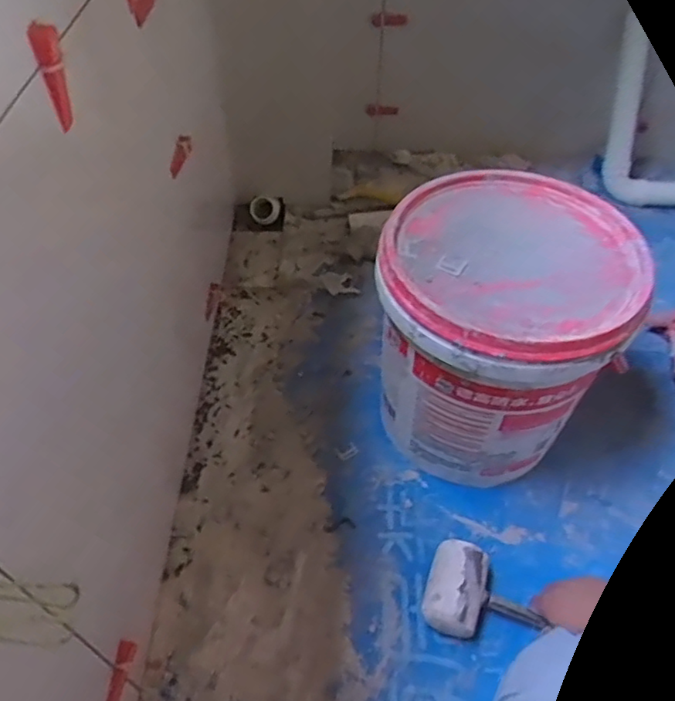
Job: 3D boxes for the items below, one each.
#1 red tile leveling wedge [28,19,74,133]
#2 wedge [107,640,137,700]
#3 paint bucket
[{"bbox_3d":[-0.218,-0.210,0.466,0.020,0.083,0.017,-17,52,-14],"label":"red tile leveling wedge"},{"bbox_3d":[-0.228,0.347,0.624,0.016,0.017,0.077,4,50,2],"label":"wedge"},{"bbox_3d":[0.200,-0.025,0.826,0.291,0.313,0.305,1,50,-1],"label":"paint bucket"}]

